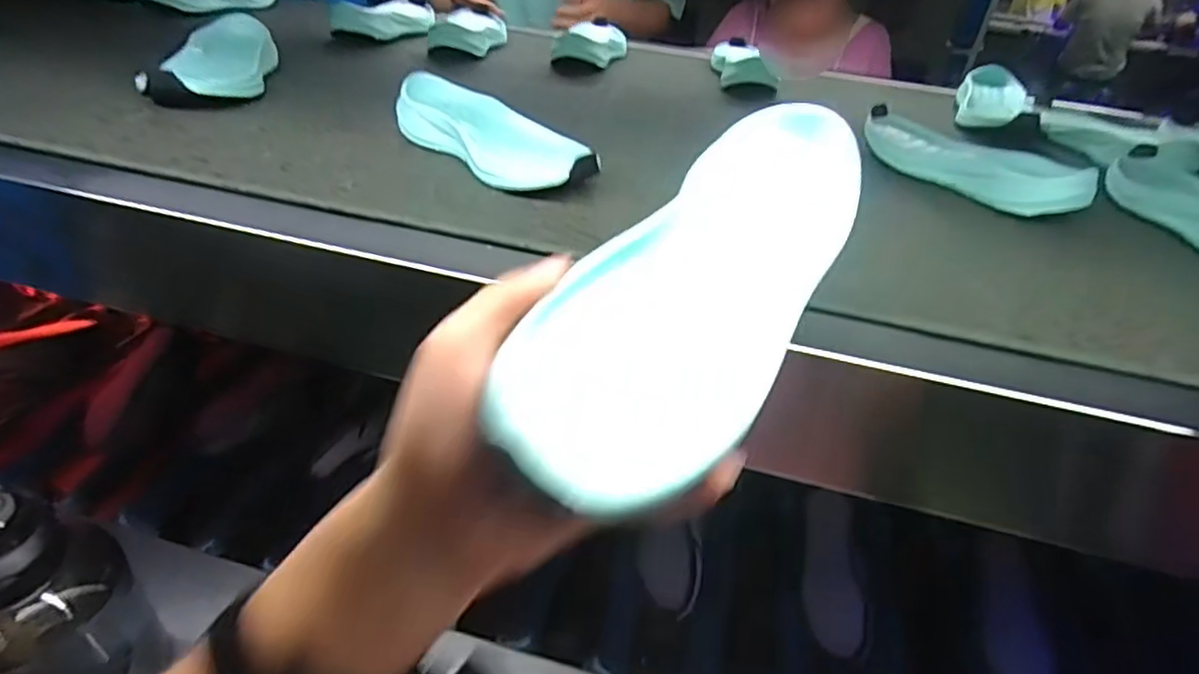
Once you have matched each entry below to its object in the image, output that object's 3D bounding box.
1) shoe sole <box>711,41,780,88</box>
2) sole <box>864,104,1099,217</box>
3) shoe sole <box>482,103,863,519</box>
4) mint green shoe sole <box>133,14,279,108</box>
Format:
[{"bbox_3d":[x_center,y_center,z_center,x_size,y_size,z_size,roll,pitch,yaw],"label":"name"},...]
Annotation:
[{"bbox_3d":[0.197,-0.389,0.890,0.086,0.046,0.207,4,35,-3],"label":"shoe sole"},{"bbox_3d":[0.337,-0.170,0.604,0.098,0.038,0.229,-5,36,-15],"label":"sole"},{"bbox_3d":[0.044,-0.020,0.259,0.081,0.050,0.220,39,61,-1],"label":"shoe sole"},{"bbox_3d":[-0.385,-0.282,0.639,0.085,0.044,0.216,-5,36,-15],"label":"mint green shoe sole"}]

